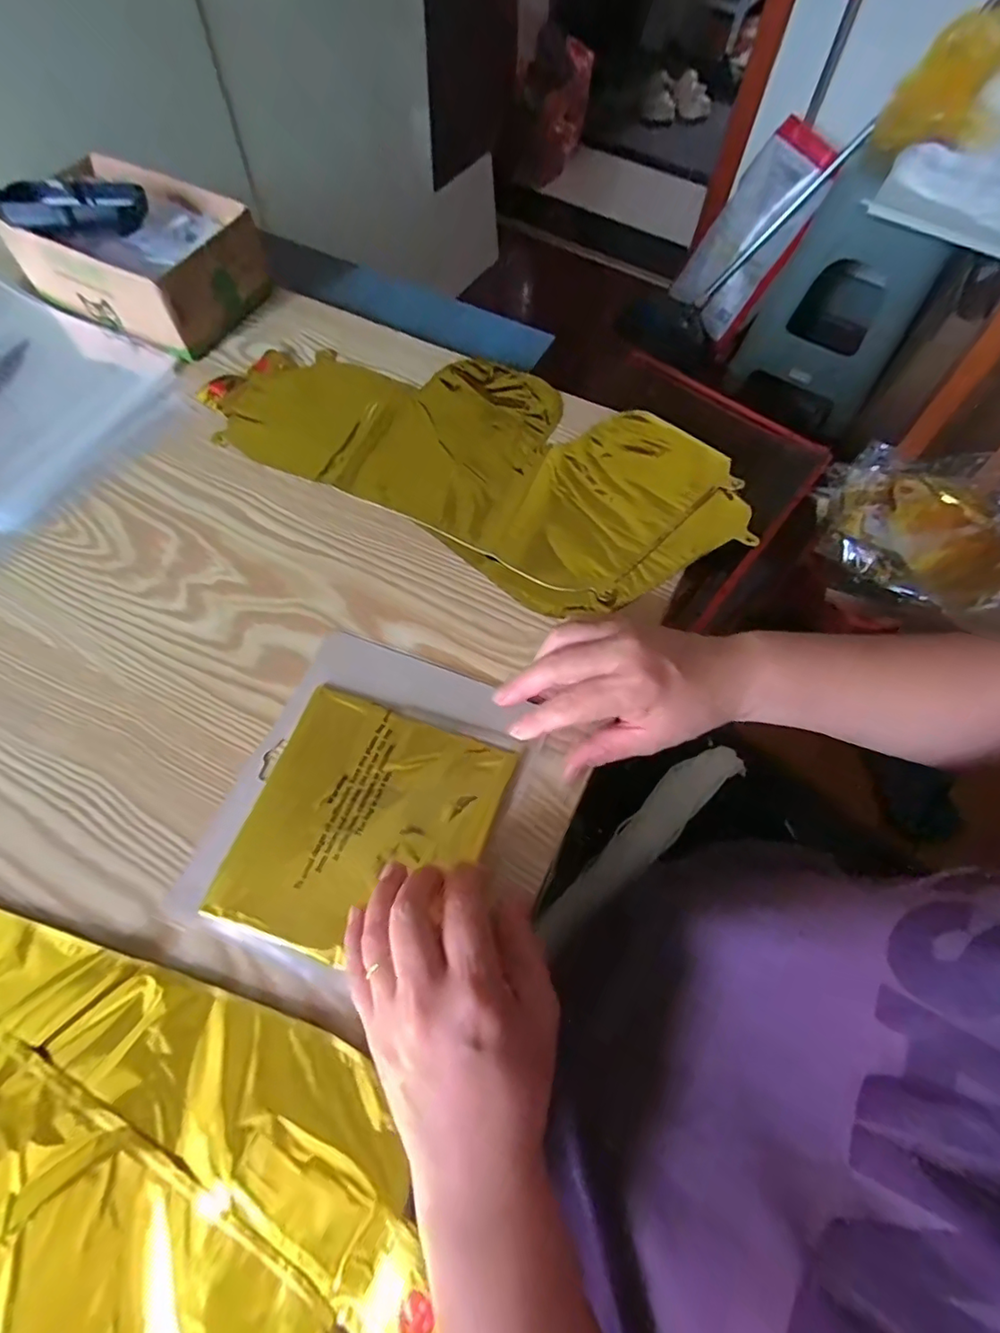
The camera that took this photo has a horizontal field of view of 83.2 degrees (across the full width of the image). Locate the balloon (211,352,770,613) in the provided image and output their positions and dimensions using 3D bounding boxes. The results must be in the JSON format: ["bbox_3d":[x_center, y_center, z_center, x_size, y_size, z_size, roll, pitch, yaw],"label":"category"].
[{"bbox_3d":[-0.021,-0.183,0.464,0.416,0.010,0.205,30,66,13],"label":"balloon"}]

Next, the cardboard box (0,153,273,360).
[{"bbox_3d":[-0.323,-0.372,0.516,0.186,0.072,0.132,25,65,11],"label":"cardboard box"}]

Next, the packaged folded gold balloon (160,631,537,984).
[{"bbox_3d":[-0.080,0.075,0.336,0.151,0.013,0.188,20,64,9],"label":"packaged folded gold balloon"}]

